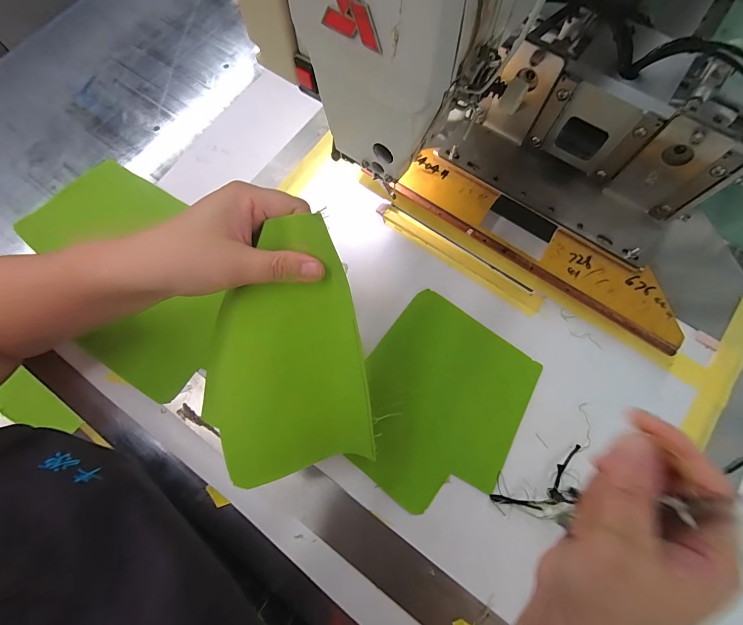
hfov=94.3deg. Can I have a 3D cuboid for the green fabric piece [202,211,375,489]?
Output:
[{"bbox_3d":[-0.062,0.031,0.226,0.108,0.013,0.165,-10,101,1],"label":"green fabric piece"}]

